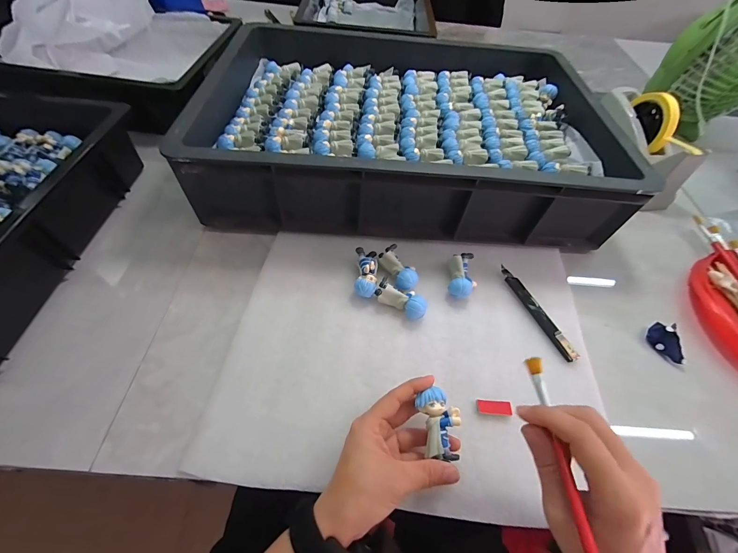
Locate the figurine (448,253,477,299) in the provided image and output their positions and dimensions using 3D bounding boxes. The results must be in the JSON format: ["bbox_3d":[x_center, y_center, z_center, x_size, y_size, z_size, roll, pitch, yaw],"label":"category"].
[{"bbox_3d":[0.122,-0.001,0.402,0.035,0.024,0.066,8,55,2],"label":"figurine"}]

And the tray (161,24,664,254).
[{"bbox_3d":[0.064,-0.249,0.511,0.573,0.123,0.401,3,55,-1],"label":"tray"}]

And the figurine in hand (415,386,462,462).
[{"bbox_3d":[0.063,0.131,0.274,0.034,0.025,0.055,-6,55,-8],"label":"figurine in hand"}]

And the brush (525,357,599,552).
[{"bbox_3d":[0.125,0.128,0.190,0.008,0.009,0.167,4,50,0],"label":"brush"}]

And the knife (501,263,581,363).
[{"bbox_3d":[0.210,0.042,0.389,0.016,0.007,0.136,-18,58,-16],"label":"knife"}]

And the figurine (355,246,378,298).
[{"bbox_3d":[-0.003,-0.006,0.389,0.027,0.031,0.067,3,55,-2],"label":"figurine"}]

